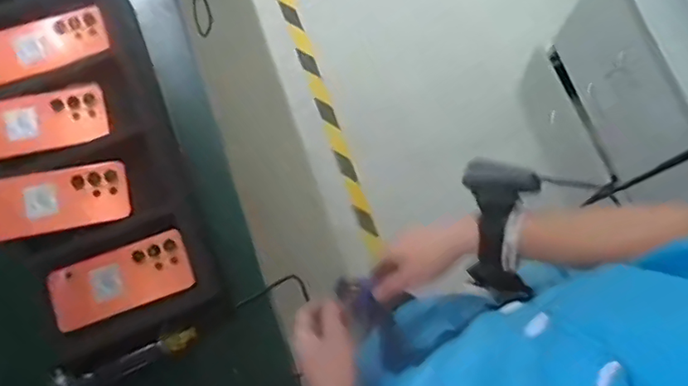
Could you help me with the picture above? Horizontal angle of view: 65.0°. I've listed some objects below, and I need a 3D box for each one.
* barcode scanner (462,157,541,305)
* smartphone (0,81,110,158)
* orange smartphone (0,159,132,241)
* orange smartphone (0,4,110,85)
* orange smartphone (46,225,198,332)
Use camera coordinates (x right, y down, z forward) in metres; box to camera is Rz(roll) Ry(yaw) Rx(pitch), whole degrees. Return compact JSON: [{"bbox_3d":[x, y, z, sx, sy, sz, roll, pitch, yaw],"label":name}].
[{"bbox_3d":[0.159,0.040,0.547,0.063,0.048,0.146,-7,100,-2],"label":"barcode scanner"},{"bbox_3d":[-0.398,-0.093,0.697,0.166,0.012,0.081,-15,77,-16],"label":"smartphone"},{"bbox_3d":[-0.357,0.008,0.671,0.167,0.007,0.080,-12,77,-18],"label":"orange smartphone"},{"bbox_3d":[-0.410,-0.204,0.736,0.165,0.015,0.076,-23,78,-6],"label":"orange smartphone"},{"bbox_3d":[-0.273,0.106,0.665,0.163,0.007,0.077,-20,87,-11],"label":"orange smartphone"}]

